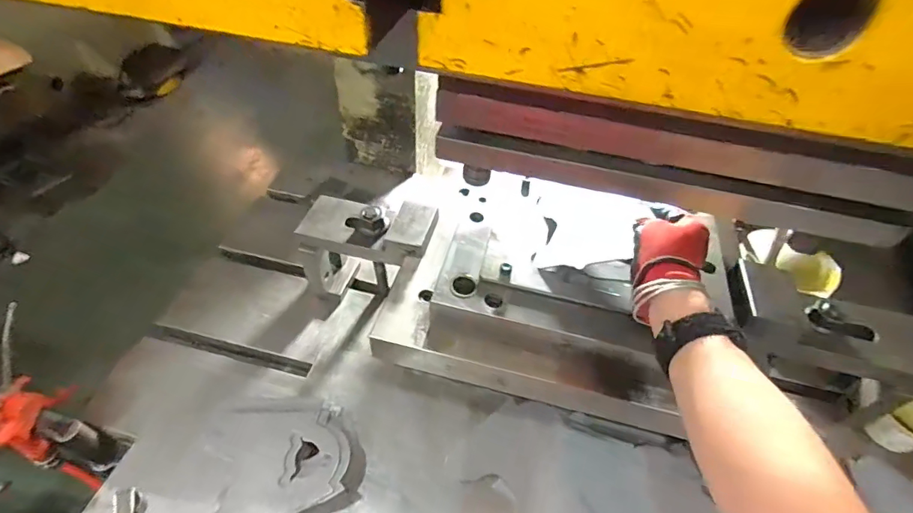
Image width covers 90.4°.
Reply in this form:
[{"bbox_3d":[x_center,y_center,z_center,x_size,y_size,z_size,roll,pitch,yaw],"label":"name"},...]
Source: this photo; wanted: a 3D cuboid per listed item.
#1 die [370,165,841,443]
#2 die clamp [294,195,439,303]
[{"bbox_3d":[0.147,0.051,0.562,0.421,0.147,0.287,15,48,9],"label":"die"},{"bbox_3d":[-0.124,-0.003,0.649,0.179,0.160,0.093,11,47,6],"label":"die clamp"}]

